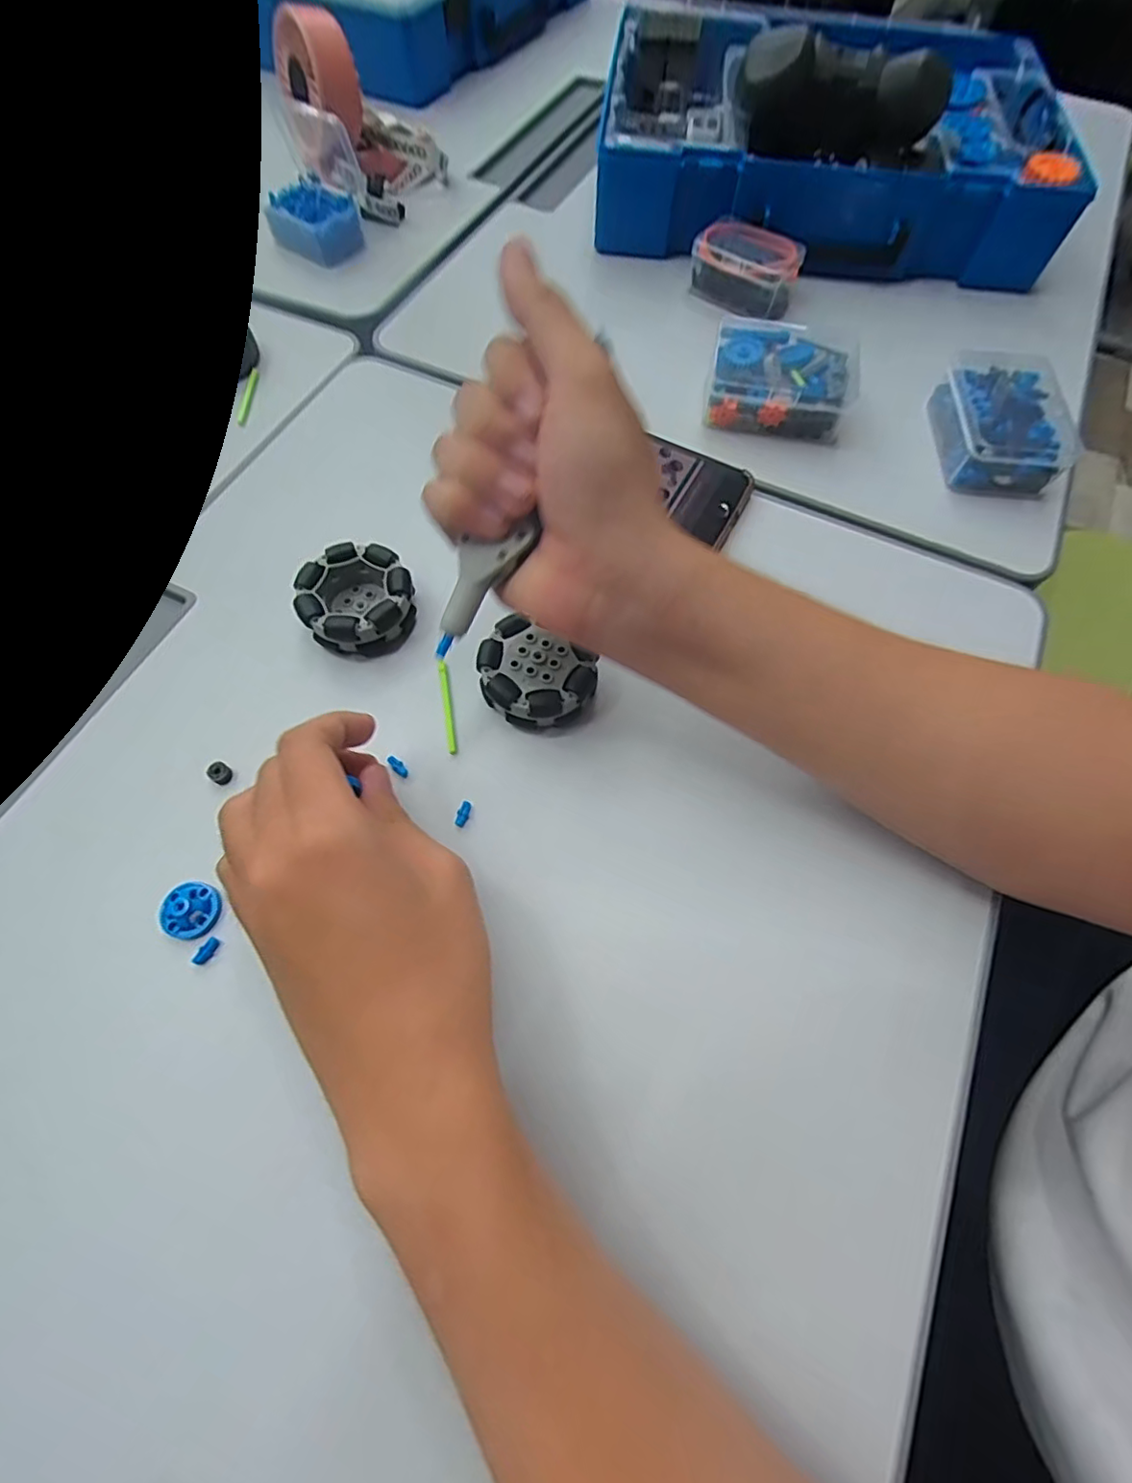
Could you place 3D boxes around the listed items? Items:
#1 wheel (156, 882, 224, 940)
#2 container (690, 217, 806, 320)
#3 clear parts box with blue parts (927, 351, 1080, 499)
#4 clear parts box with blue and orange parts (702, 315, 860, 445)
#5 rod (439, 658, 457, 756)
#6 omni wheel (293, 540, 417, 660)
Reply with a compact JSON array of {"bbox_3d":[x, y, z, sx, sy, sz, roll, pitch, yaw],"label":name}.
[{"bbox_3d":[-0.168,0.075,0.266,0.025,0.009,0.024,0,65,0],"label":"wheel"},{"bbox_3d":[0.140,-0.365,0.467,0.078,0.043,0.053,37,70,16],"label":"container"},{"bbox_3d":[0.287,-0.213,0.402,0.068,0.035,0.096,1,65,0],"label":"clear parts box with blue parts"},{"bbox_3d":[0.145,-0.244,0.410,0.096,0.043,0.063,13,65,6],"label":"clear parts box with blue and orange parts"},{"bbox_3d":[-0.063,-0.020,0.317,0.004,0.004,0.055,-9,66,-6],"label":"rod"},{"bbox_3d":[-0.114,-0.079,0.331,0.059,0.024,0.059,0,65,0],"label":"omni wheel"}]

